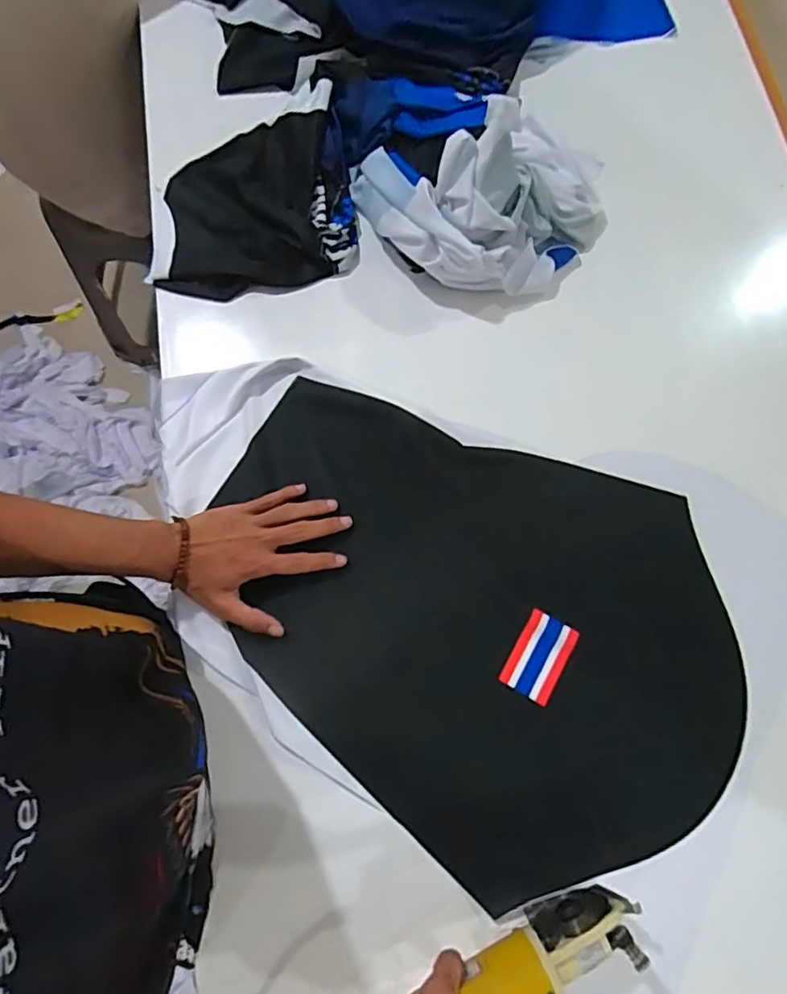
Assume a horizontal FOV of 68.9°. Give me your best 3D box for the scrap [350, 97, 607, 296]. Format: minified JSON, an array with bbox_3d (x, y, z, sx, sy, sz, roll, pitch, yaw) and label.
[{"bbox_3d":[0.117,-0.338,0.617,0.270,0.114,0.220,-28,80,-1],"label":"scrap"}]

